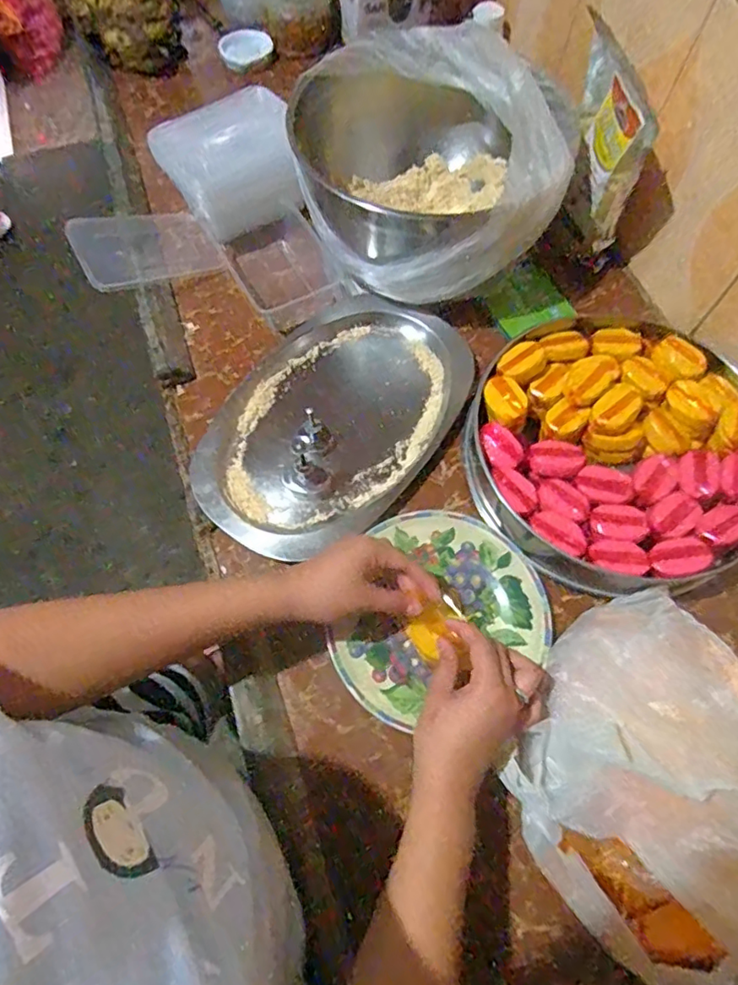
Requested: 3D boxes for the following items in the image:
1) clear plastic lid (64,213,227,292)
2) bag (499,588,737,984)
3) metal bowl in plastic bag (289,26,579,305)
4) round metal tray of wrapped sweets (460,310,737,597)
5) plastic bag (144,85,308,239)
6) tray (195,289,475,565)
[{"bbox_3d":[-0.274,-0.302,0.688,0.158,0.012,0.112,-24,77,-28],"label":"clear plastic lid"},{"bbox_3d":[0.252,0.235,0.425,0.287,0.112,0.250,41,72,17],"label":"bag"},{"bbox_3d":[0.063,-0.353,0.644,0.256,0.167,0.307,-17,67,-8],"label":"metal bowl in plastic bag"},{"bbox_3d":[0.246,-0.050,0.566,0.283,0.066,0.292,0,65,-1],"label":"round metal tray of wrapped sweets"},{"bbox_3d":[-0.172,-0.401,0.693,0.160,0.126,0.105,-25,68,-11],"label":"plastic bag"},{"bbox_3d":[-0.038,-0.085,0.617,0.214,0.023,0.332,33,69,14],"label":"tray"}]

